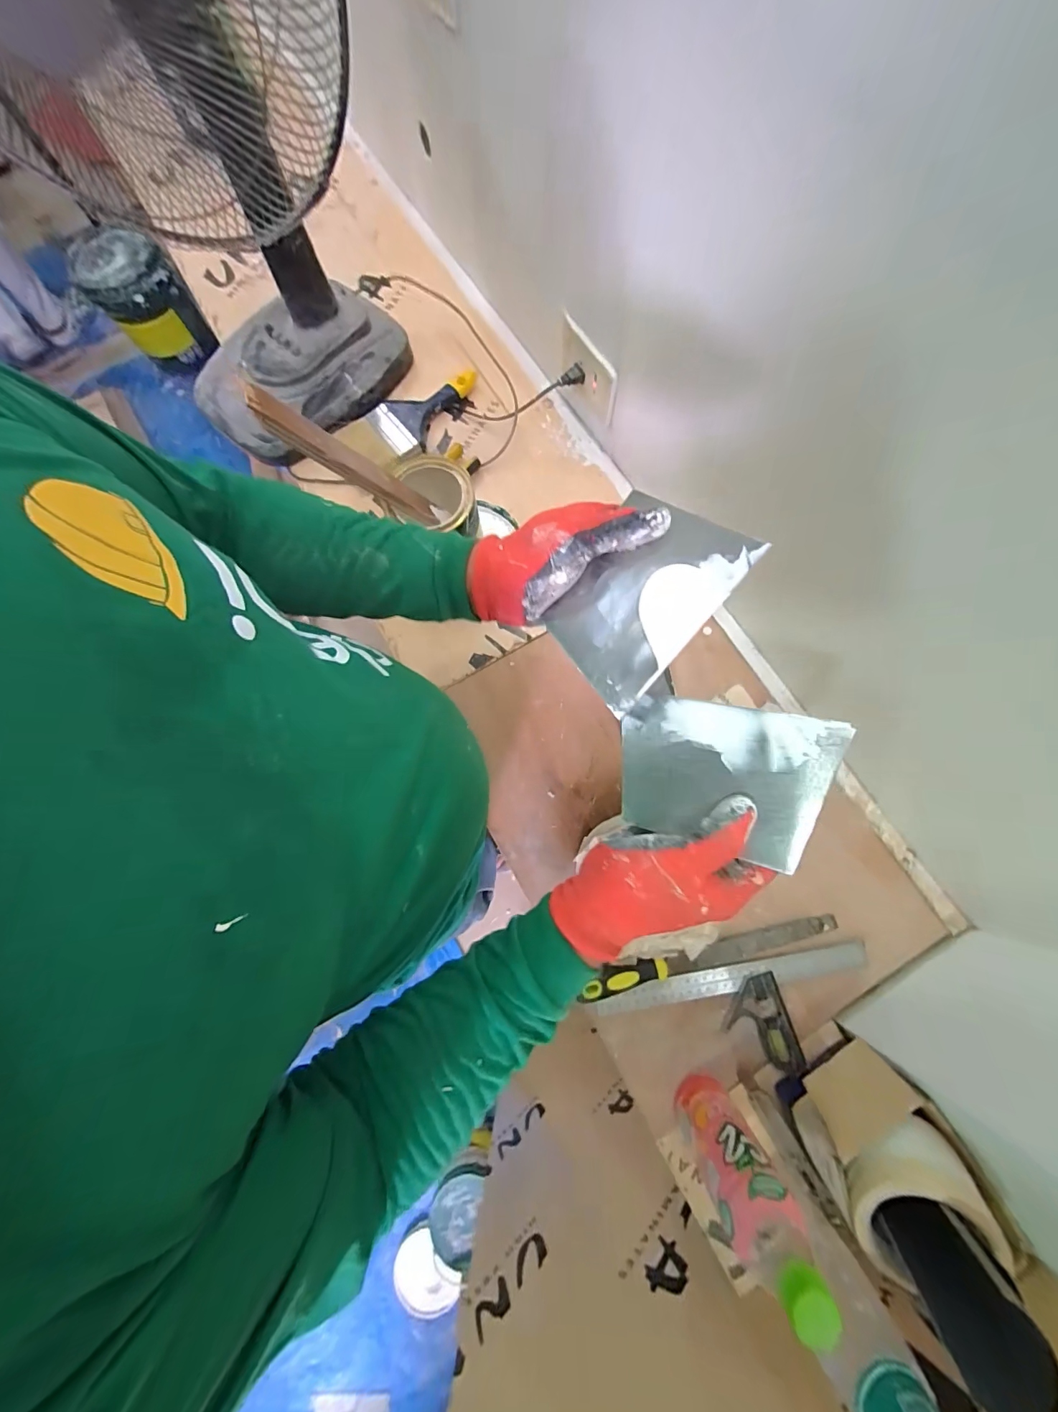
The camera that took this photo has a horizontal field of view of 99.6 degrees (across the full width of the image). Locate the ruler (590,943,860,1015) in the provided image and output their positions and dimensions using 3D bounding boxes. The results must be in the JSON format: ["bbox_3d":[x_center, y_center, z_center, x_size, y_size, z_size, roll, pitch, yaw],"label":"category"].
[{"bbox_3d":[0.225,0.302,0.494,0.298,0.010,0.025,-11,72,0],"label":"ruler"}]

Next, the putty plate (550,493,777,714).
[{"bbox_3d":[0.077,-0.075,0.315,0.091,0.007,0.137,43,107,19],"label":"putty plate"}]

